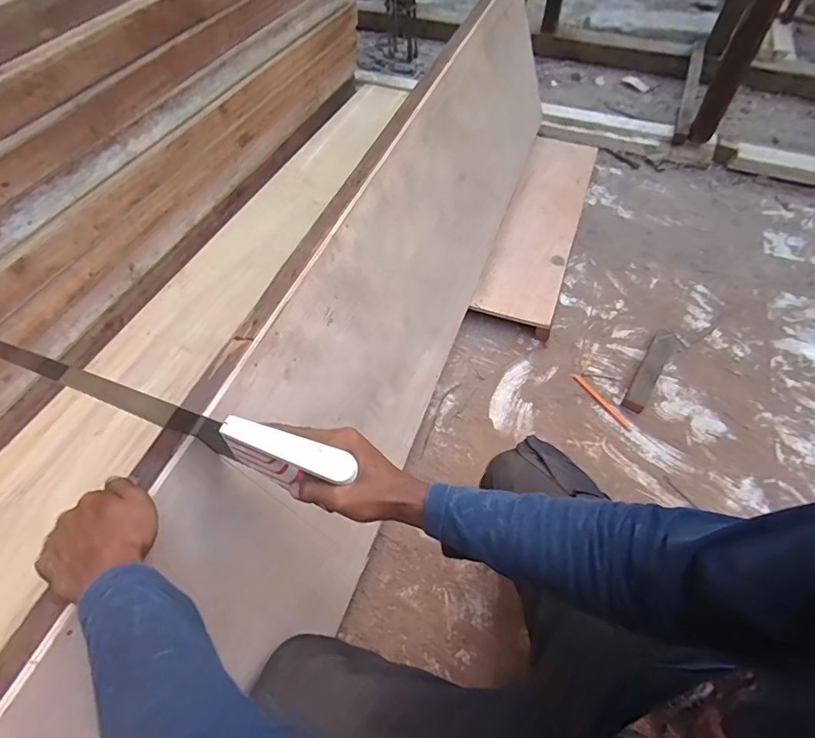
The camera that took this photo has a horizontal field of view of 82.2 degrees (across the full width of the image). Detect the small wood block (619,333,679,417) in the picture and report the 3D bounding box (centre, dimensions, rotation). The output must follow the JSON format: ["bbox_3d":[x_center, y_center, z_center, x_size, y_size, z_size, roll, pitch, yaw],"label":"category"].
[{"bbox_3d":[0.527,0.001,1.016,0.046,0.015,0.250,31,59,20],"label":"small wood block"}]

